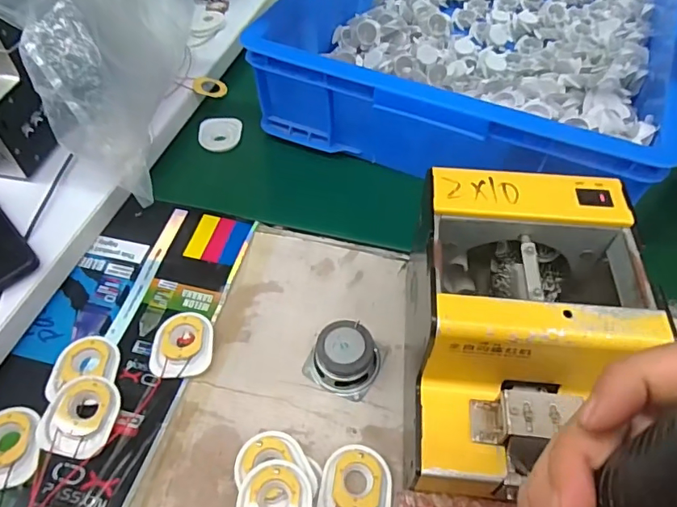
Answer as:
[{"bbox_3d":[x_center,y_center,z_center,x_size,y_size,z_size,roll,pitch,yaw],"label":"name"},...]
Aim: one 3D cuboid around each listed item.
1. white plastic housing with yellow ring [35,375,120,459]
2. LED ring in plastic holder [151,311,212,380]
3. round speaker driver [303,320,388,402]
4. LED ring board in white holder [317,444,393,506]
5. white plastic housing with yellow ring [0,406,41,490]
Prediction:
[{"bbox_3d":[-0.193,0.121,0.371,0.049,0.014,0.057,4,52,3],"label":"white plastic housing with yellow ring"},{"bbox_3d":[-0.129,0.076,0.414,0.049,0.007,0.058,-2,52,-2],"label":"LED ring in plastic holder"},{"bbox_3d":[0.005,0.082,0.396,0.053,0.029,0.052,24,56,17],"label":"round speaker driver"},{"bbox_3d":[0.013,0.163,0.341,0.048,0.014,0.058,8,53,6],"label":"LED ring board in white holder"},{"bbox_3d":[-0.241,0.140,0.359,0.050,0.006,0.058,-6,53,-5],"label":"white plastic housing with yellow ring"}]

